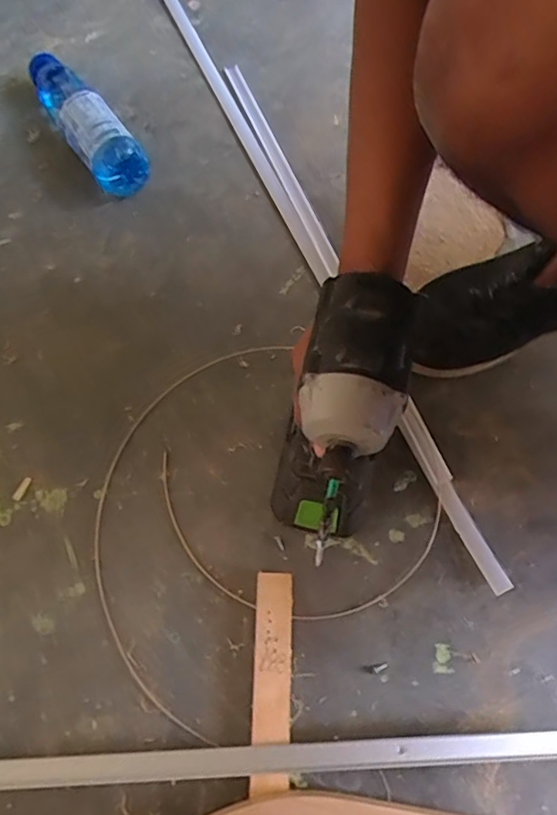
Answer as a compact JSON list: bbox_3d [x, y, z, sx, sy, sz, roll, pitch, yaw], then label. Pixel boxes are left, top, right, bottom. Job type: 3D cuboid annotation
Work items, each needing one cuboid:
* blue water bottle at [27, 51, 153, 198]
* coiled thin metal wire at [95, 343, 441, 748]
[{"bbox_3d":[-0.224,-0.330,0.646,0.061,0.058,0.208,-33,72,-14],"label":"blue water bottle"},{"bbox_3d":[-0.036,0.091,0.505,0.291,0.006,0.273,-35,72,-15],"label":"coiled thin metal wire"}]

